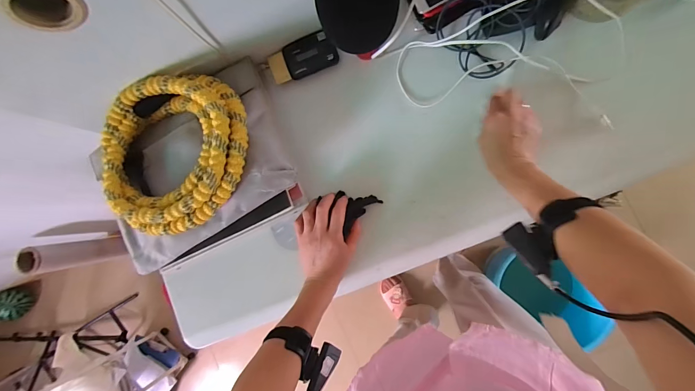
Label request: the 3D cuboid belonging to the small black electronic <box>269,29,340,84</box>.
[{"bbox_3d":[-0.080,-0.244,0.580,0.120,0.017,0.065,-20,84,7],"label":"small black electronic"}]

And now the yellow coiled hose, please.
[{"bbox_3d":[-0.271,-0.072,0.520,0.245,0.054,0.238,0,87,9],"label":"yellow coiled hose"}]

